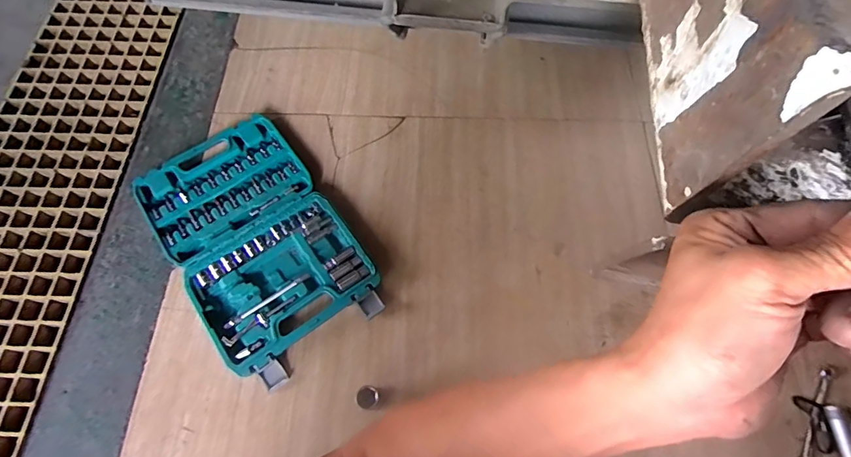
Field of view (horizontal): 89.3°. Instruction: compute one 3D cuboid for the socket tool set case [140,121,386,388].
[{"bbox_3d":[-0.267,0.011,0.684,0.246,0.039,0.410,-35,70,-14],"label":"socket tool set case"}]

